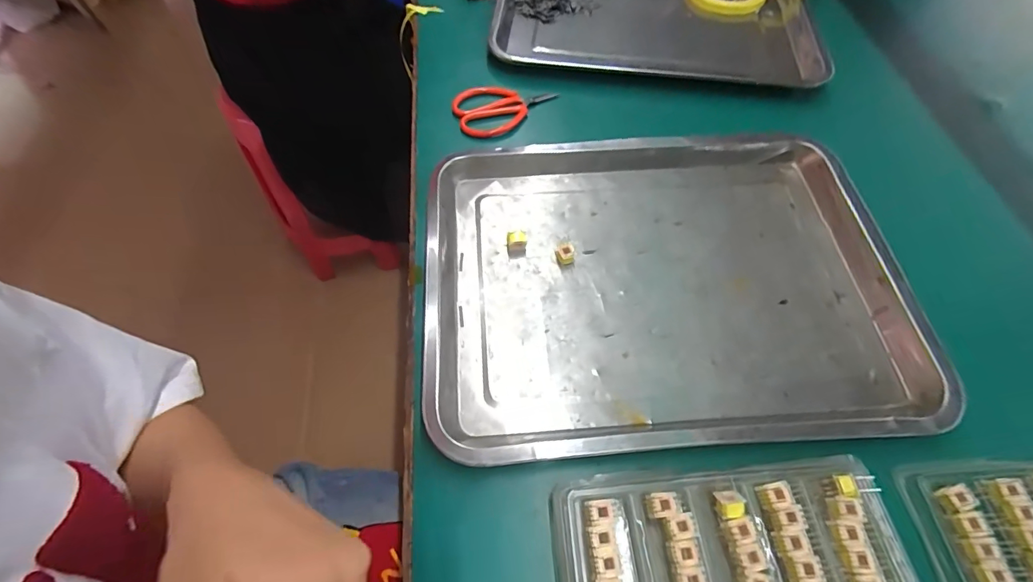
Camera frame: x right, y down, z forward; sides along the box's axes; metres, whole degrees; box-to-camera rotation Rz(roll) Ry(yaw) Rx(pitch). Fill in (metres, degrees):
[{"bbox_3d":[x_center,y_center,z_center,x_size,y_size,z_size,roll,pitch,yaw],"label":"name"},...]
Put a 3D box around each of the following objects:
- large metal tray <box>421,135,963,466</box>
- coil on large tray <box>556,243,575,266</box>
[{"bbox_3d":[0.121,-0.015,0.364,0.382,0.033,0.278,-3,61,-3],"label":"large metal tray"},{"bbox_3d":[0.043,-0.032,0.383,0.014,0.016,0.014,-8,62,-5],"label":"coil on large tray"}]

